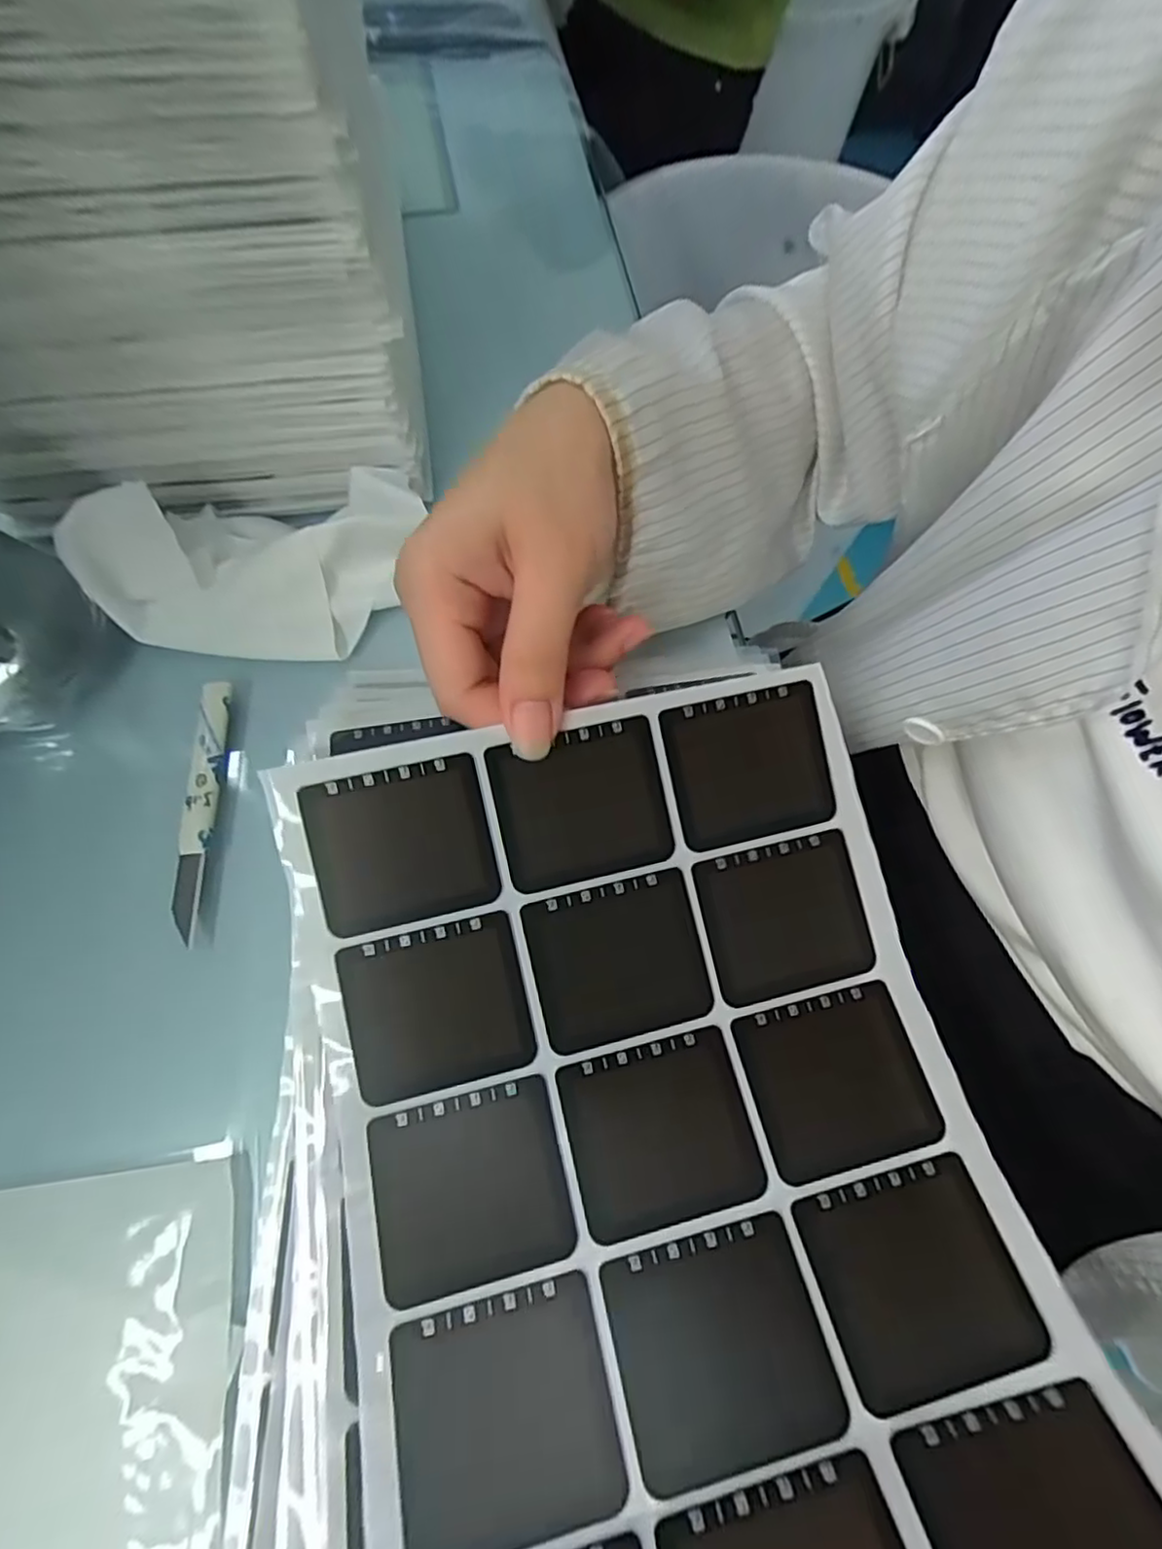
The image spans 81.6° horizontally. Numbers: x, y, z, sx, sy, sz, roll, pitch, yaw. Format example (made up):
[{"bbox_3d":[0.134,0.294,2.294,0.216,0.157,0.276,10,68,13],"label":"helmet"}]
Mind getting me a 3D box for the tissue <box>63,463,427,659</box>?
[{"bbox_3d":[-0.141,-0.095,0.288,0.137,0.037,0.085,-9,66,-6],"label":"tissue"}]

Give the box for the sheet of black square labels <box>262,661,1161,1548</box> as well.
[{"bbox_3d":[0.026,0.100,0.191,0.187,0.042,0.249,-12,66,-7],"label":"sheet of black square labels"}]

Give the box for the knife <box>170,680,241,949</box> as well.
[{"bbox_3d":[-0.145,0.010,0.260,0.017,0.004,0.105,-2,65,-2],"label":"knife"}]

